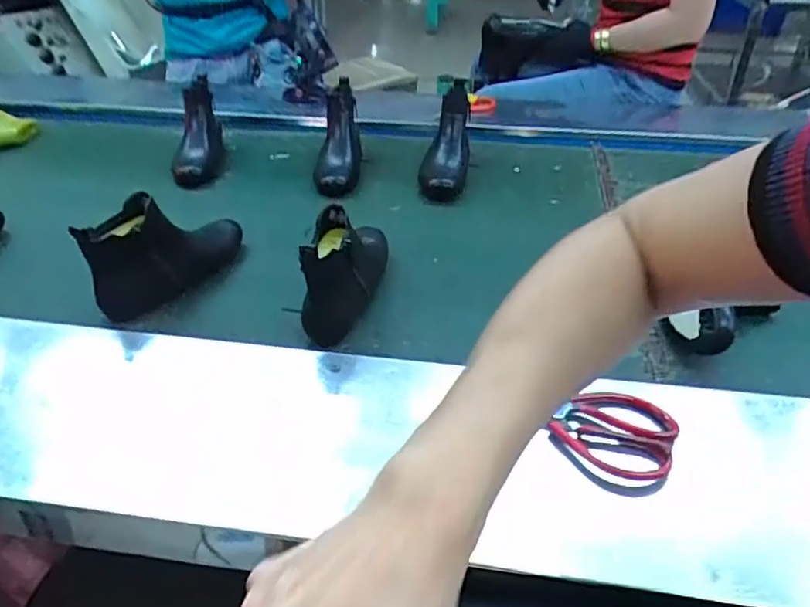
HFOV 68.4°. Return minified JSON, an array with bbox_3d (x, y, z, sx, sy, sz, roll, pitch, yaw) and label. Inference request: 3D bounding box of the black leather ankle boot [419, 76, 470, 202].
[{"bbox_3d":[0.080,-0.301,1.084,0.082,0.152,0.228,5,36,6],"label":"black leather ankle boot"}]

